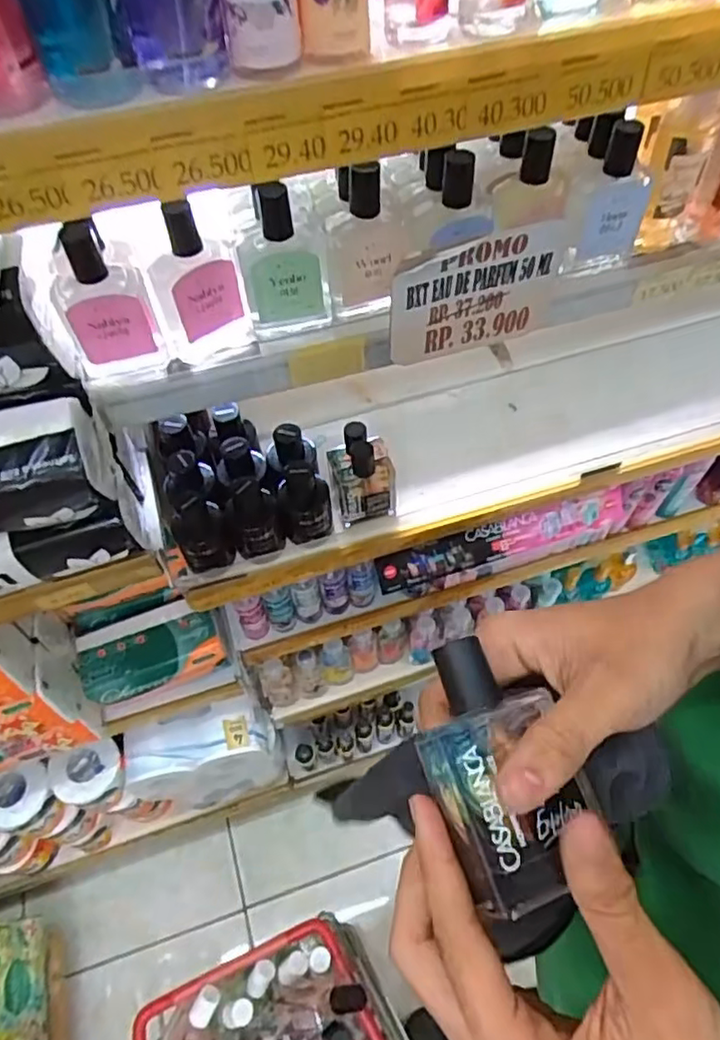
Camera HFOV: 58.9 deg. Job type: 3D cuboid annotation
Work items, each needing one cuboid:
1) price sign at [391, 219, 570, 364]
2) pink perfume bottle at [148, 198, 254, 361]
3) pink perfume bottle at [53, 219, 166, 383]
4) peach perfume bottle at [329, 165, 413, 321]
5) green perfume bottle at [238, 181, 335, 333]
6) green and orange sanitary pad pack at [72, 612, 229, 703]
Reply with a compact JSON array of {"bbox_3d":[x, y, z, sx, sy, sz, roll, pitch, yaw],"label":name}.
[{"bbox_3d":[0.087,-0.165,0.465,0.134,0.103,0.011,-17,62,-5],"label":"price sign"},{"bbox_3d":[-0.113,-0.165,0.442,0.058,0.119,0.026,-30,61,-15],"label":"pink perfume bottle"},{"bbox_3d":[-0.174,-0.149,0.425,0.057,0.110,0.027,-25,60,-13],"label":"pink perfume bottle"},{"bbox_3d":[0.007,-0.197,0.458,0.053,0.100,0.029,2,58,4],"label":"peach perfume bottle"},{"bbox_3d":[-0.054,-0.183,0.447,0.059,0.108,0.028,-13,58,-6],"label":"green perfume bottle"},{"bbox_3d":[-0.267,0.180,0.835,0.171,0.074,0.066,-22,60,-11],"label":"green and orange sanitary pad pack"}]

